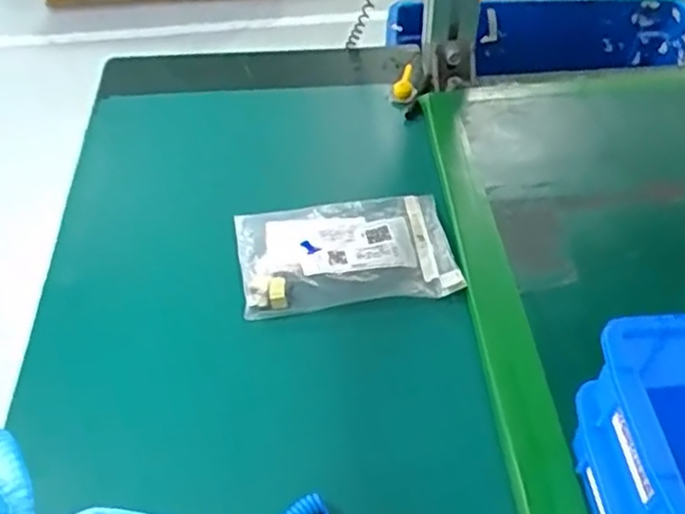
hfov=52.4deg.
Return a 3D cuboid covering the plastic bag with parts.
[{"bbox_3d":[0.001,-0.004,0.479,0.142,0.017,0.086,-8,48,-7],"label":"plastic bag with parts"}]

